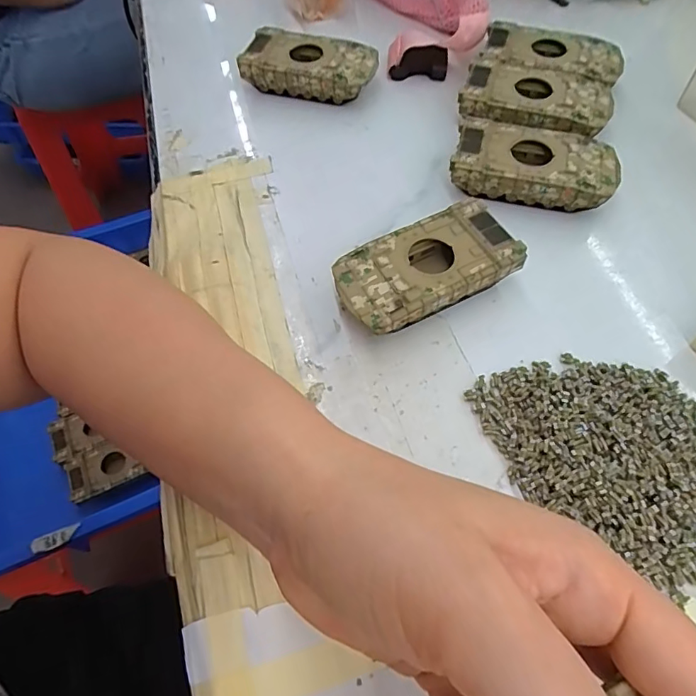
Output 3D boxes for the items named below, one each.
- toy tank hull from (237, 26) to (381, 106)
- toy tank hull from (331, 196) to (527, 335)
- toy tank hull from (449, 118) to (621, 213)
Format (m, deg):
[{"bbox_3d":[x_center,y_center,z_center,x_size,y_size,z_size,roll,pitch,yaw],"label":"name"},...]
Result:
[{"bbox_3d":[-0.027,-0.208,0.373,0.092,0.029,0.047,13,61,10],"label":"toy tank hull"},{"bbox_3d":[0.042,-0.041,0.275,0.096,0.026,0.050,-24,61,-11],"label":"toy tank hull"},{"bbox_3d":[0.115,-0.112,0.312,0.096,0.027,0.047,11,61,9],"label":"toy tank hull"}]

